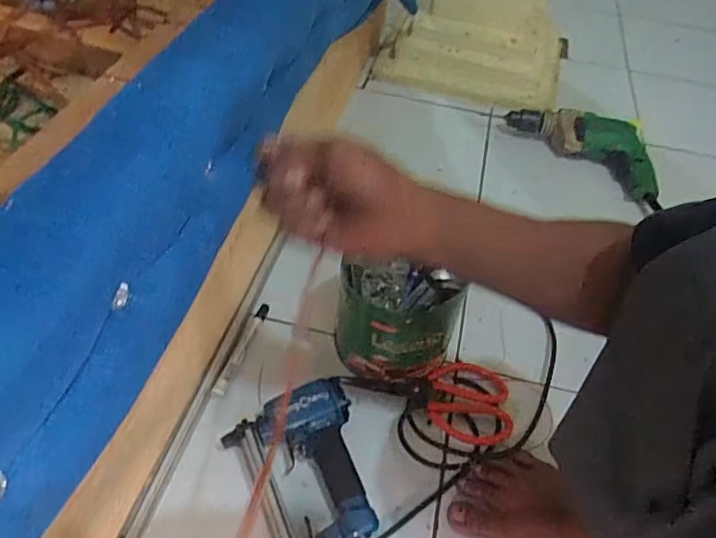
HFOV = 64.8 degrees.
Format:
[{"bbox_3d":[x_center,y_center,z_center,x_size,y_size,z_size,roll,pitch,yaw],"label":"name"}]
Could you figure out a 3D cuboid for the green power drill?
[{"bbox_3d":[0.414,-0.227,0.987,0.111,0.060,0.293,-34,60,-30],"label":"green power drill"}]

